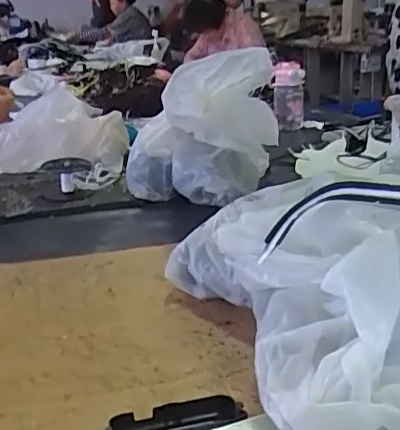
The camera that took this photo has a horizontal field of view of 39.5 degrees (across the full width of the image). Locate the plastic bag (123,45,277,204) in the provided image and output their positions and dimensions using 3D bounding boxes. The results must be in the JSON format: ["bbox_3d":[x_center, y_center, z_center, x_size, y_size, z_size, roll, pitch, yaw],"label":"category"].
[{"bbox_3d":[-0.004,-0.157,1.035,0.266,0.259,0.221,-6,19,-3],"label":"plastic bag"}]

